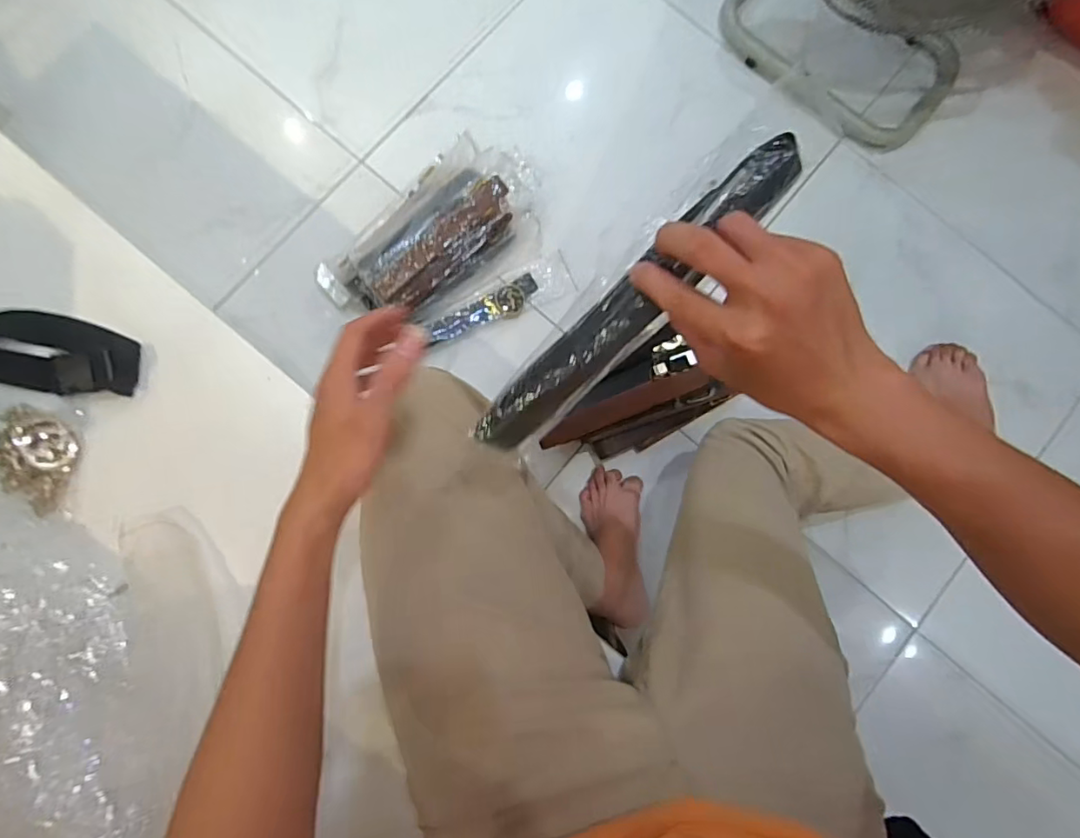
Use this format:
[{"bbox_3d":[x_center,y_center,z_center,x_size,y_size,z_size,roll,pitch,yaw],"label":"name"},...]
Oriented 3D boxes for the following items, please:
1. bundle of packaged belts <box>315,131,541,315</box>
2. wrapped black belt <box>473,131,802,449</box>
[{"bbox_3d":[-0.164,-0.286,0.878,0.210,0.099,0.354,43,83,3],"label":"bundle of packaged belts"},{"bbox_3d":[0.058,-0.069,0.357,0.256,0.032,0.044,-44,86,17],"label":"wrapped black belt"}]

